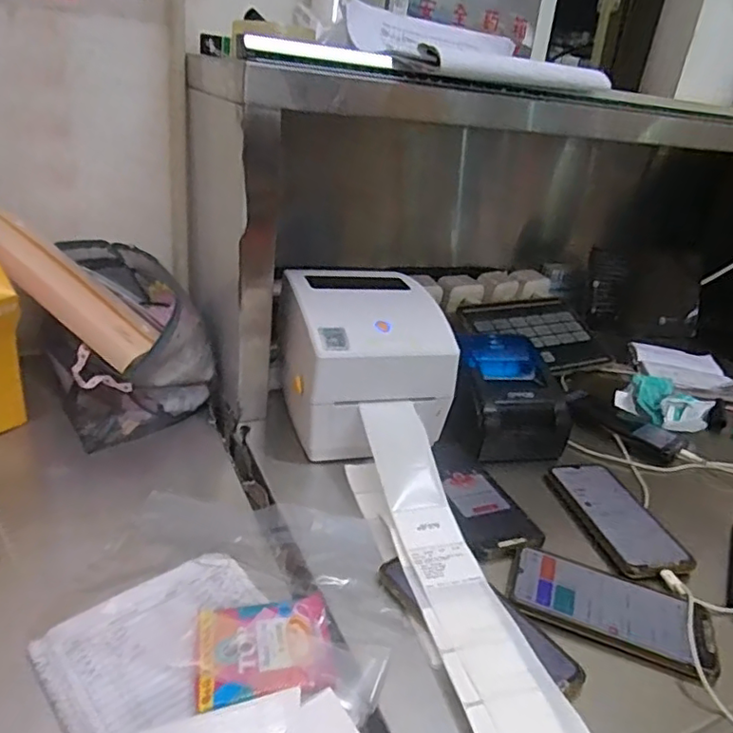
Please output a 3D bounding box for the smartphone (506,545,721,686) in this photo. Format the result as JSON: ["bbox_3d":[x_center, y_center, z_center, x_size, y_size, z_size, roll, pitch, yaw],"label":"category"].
[{"bbox_3d":[0.216,0.212,0.523,0.171,0.017,0.088,17,28,20],"label":"smartphone"}]

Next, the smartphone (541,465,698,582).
[{"bbox_3d":[0.269,0.163,0.646,0.084,0.016,0.170,-1,27,-16],"label":"smartphone"}]

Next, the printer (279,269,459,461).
[{"bbox_3d":[-0.008,-0.010,0.726,0.176,0.157,0.203,-4,31,-19],"label":"printer"}]

